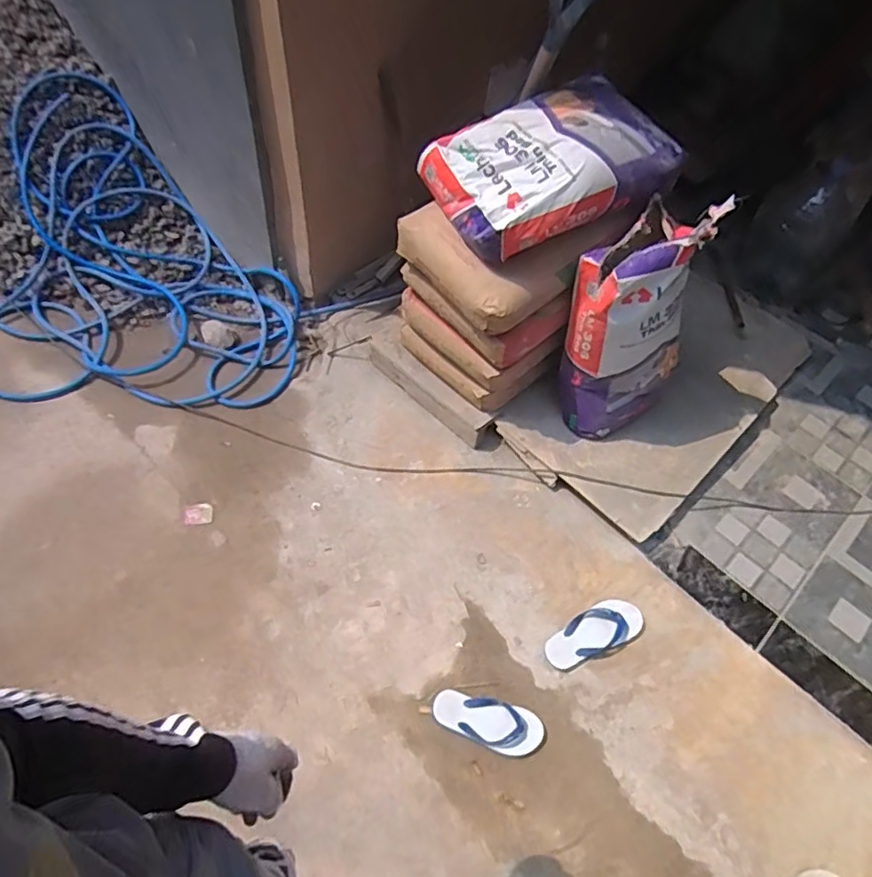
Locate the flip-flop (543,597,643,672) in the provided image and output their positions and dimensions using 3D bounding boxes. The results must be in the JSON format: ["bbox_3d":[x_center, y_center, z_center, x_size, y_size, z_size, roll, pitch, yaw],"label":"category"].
[{"bbox_3d":[0.390,0.480,1.490,0.252,0.057,0.108,-18,57,-15],"label":"flip-flop"}]

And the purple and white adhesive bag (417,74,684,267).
[{"bbox_3d":[0.271,-0.653,1.416,0.543,0.170,0.373,-25,61,-19],"label":"purple and white adhesive bag"}]

